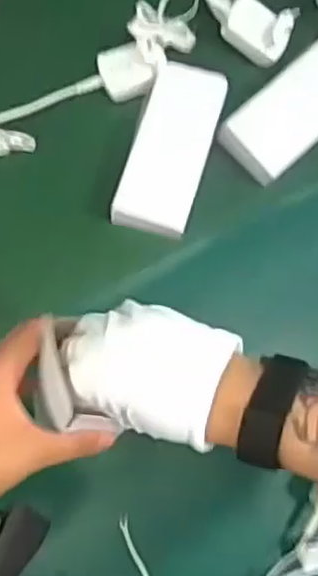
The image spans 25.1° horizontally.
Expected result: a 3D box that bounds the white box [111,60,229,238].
[{"bbox_3d":[0.009,-0.122,0.641,0.073,0.040,0.151,17,79,1],"label":"white box"}]

